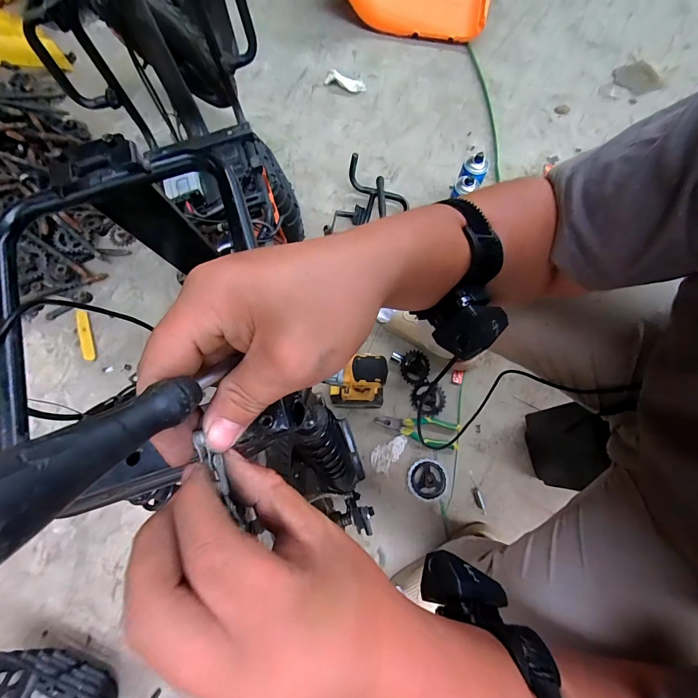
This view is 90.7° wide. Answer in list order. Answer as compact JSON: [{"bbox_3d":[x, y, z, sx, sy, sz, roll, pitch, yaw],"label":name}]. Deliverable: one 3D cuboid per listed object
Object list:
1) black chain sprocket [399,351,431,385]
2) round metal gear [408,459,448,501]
[{"bbox_3d":[0.162,0.046,0.843,0.070,0.006,0.080,26,95,-1],"label":"black chain sprocket"},{"bbox_3d":[0.177,0.294,0.776,0.086,0.011,0.086,1,73,-2],"label":"round metal gear"}]

